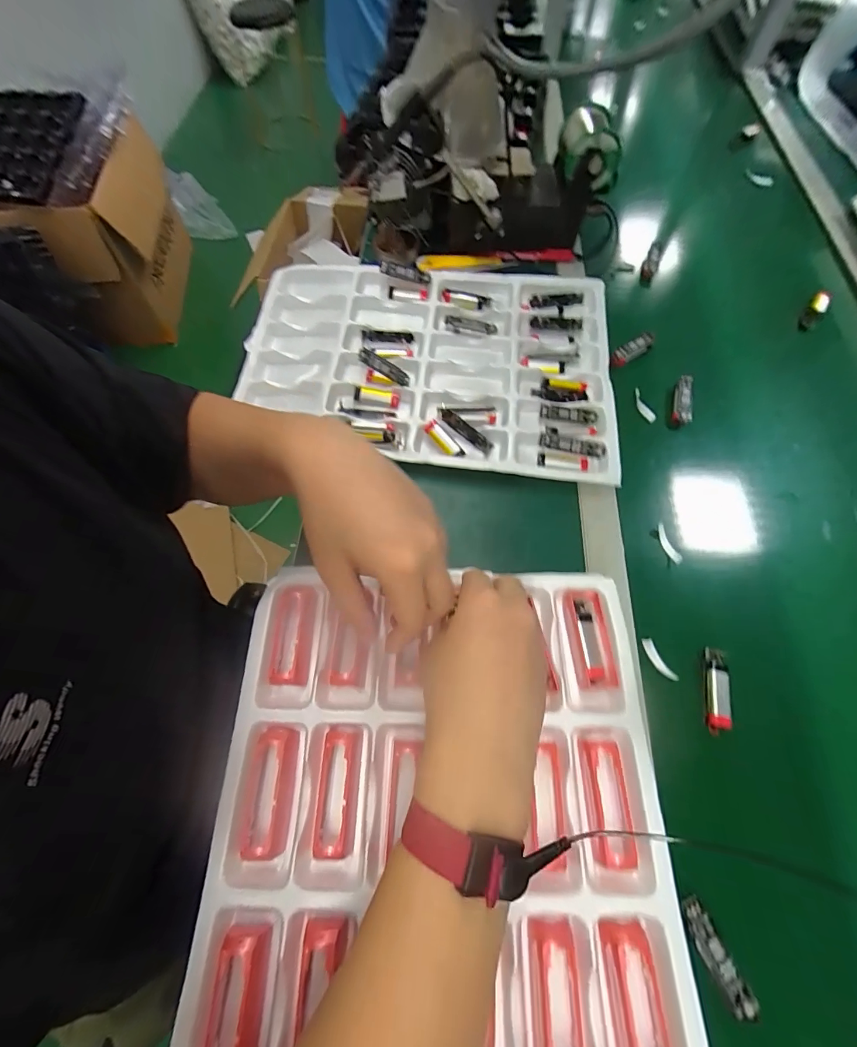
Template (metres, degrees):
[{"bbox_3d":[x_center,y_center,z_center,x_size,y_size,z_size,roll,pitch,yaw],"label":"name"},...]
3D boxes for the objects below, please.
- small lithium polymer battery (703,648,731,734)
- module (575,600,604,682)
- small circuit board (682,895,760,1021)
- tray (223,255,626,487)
[{"bbox_3d":[0.258,0.148,0.375,0.019,0.012,0.072,13,66,6],"label":"small lithium polymer battery"},{"bbox_3d":[0.135,0.099,0.355,0.013,0.005,0.064,-3,65,-2],"label":"module"},{"bbox_3d":[0.205,0.308,0.298,0.018,0.010,0.065,-24,67,-11],"label":"small circuit board"},{"bbox_3d":[-0.004,-0.203,0.535,0.452,0.045,0.315,7,66,4],"label":"tray"}]

